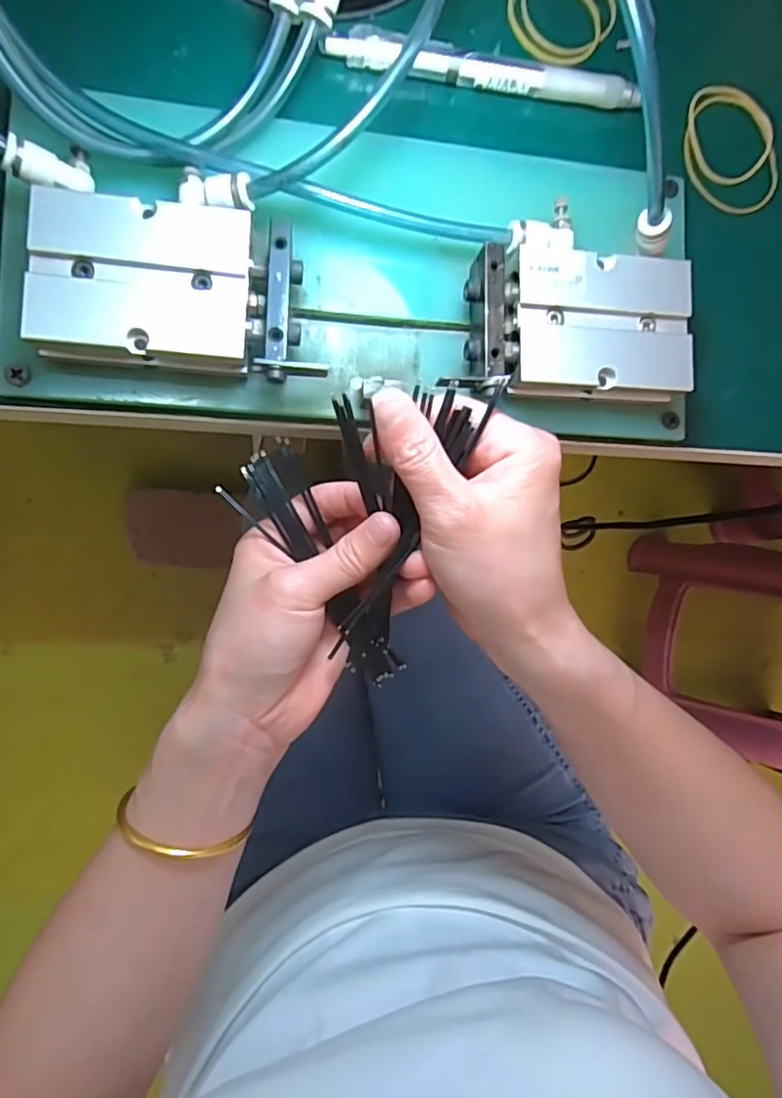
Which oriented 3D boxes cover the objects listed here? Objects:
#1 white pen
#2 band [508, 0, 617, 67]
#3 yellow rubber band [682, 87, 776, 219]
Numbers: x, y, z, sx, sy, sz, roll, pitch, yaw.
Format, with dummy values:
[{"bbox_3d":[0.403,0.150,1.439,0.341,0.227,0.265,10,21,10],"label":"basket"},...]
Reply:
[{"bbox_3d":[0.042,-0.206,0.251,0.138,0.011,0.011,3,89,-10],"label":"white pen"},{"bbox_3d":[0.077,-0.246,0.261,0.047,0.004,0.050,0,89,-10],"label":"band"},{"bbox_3d":[0.163,-0.191,0.274,0.048,0.004,0.060,-1,90,-10],"label":"yellow rubber band"}]

